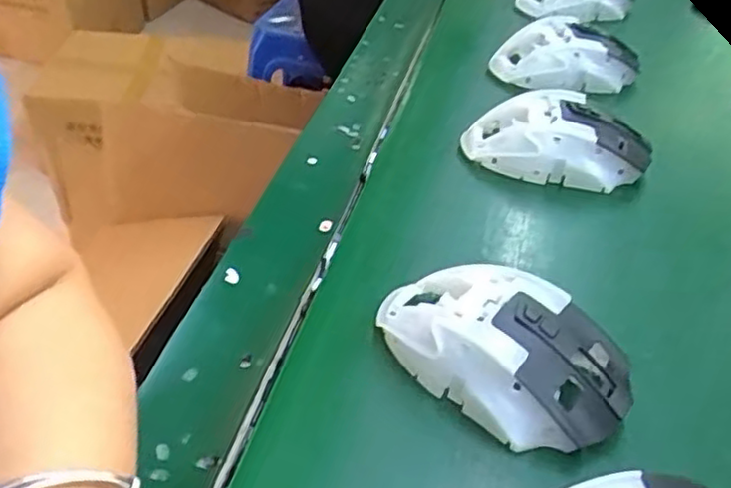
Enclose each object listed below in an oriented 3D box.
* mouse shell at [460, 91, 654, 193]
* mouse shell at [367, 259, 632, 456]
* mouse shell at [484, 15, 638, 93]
[{"bbox_3d":[0.121,-0.065,0.449,0.114,0.038,0.058,16,42,12],"label":"mouse shell"},{"bbox_3d":[0.059,0.043,0.312,0.111,0.035,0.059,30,46,25],"label":"mouse shell"},{"bbox_3d":[0.151,-0.142,0.538,0.103,0.038,0.057,18,42,14],"label":"mouse shell"}]

